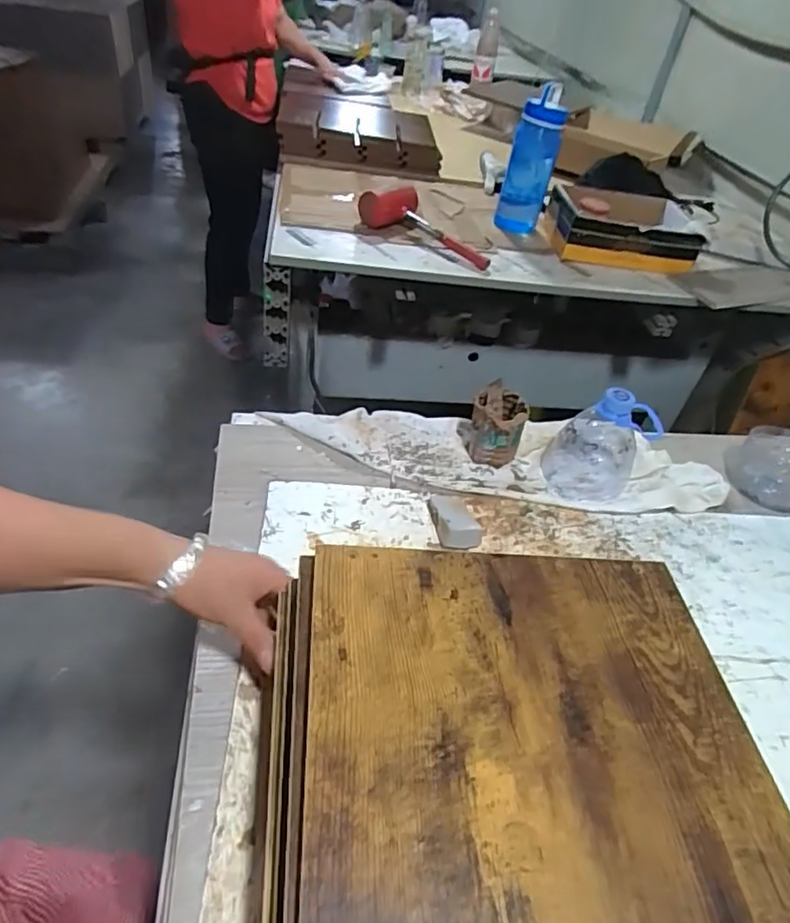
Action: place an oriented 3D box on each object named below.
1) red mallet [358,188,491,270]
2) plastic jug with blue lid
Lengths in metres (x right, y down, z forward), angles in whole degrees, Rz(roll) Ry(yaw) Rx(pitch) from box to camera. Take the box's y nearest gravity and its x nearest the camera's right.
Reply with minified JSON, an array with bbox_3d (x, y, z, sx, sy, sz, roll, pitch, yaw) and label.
[{"bbox_3d":[0.072,-0.501,1.246,0.303,0.081,0.076,24,44,18],"label":"red mallet"},{"bbox_3d":[0.245,-0.032,0.703,0.108,0.127,0.115,21,43,12],"label":"plastic jug with blue lid"}]

